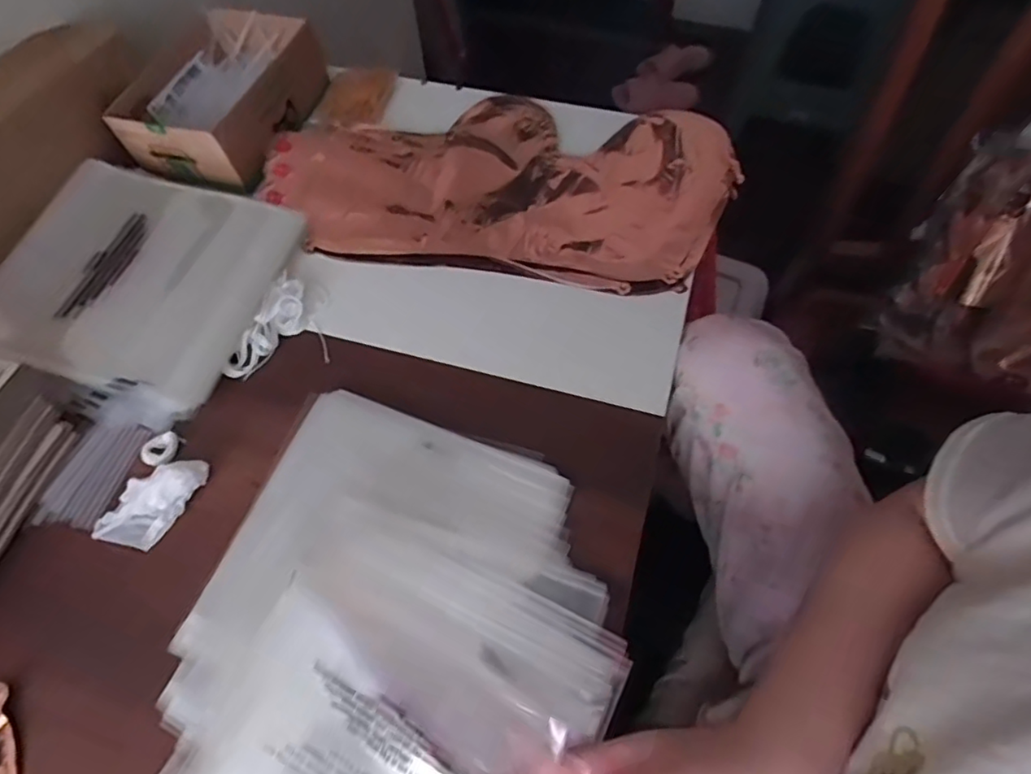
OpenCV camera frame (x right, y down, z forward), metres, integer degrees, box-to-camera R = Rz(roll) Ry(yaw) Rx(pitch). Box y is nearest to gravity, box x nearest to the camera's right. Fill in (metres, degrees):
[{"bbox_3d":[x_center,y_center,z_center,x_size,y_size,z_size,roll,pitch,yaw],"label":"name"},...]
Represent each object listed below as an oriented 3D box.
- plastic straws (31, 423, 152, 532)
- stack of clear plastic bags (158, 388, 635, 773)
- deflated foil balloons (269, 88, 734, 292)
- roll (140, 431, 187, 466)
[{"bbox_3d":[-0.320,0.064,0.446,0.048,0.010,0.085,17,64,11],"label":"plastic straws"},{"bbox_3d":[-0.083,0.167,0.374,0.266,0.026,0.309,18,64,11],"label":"stack of clear plastic bags"},{"bbox_3d":[-0.008,-0.211,0.574,0.437,0.028,0.233,7,62,6],"label":"deflated foil balloons"},{"bbox_3d":[-0.272,0.046,0.452,0.029,0.005,0.027,-1,62,1],"label":"roll"}]

